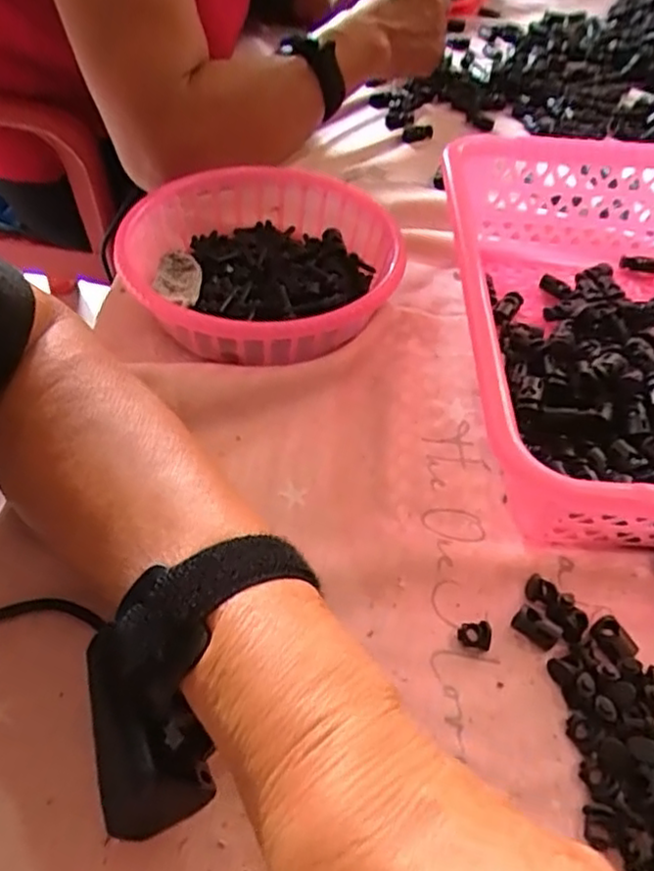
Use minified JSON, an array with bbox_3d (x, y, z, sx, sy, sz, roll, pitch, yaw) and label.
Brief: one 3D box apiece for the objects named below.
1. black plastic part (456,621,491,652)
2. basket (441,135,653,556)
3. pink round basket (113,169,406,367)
[{"bbox_3d":[0.064,0.087,0.292,0.013,0.007,0.011,15,49,10],"label":"black plastic part"},{"bbox_3d":[0.178,-0.060,0.380,0.205,0.075,0.300,4,48,0],"label":"basket"},{"bbox_3d":[-0.042,-0.105,0.423,0.165,0.050,0.166,2,48,-2],"label":"pink round basket"}]

